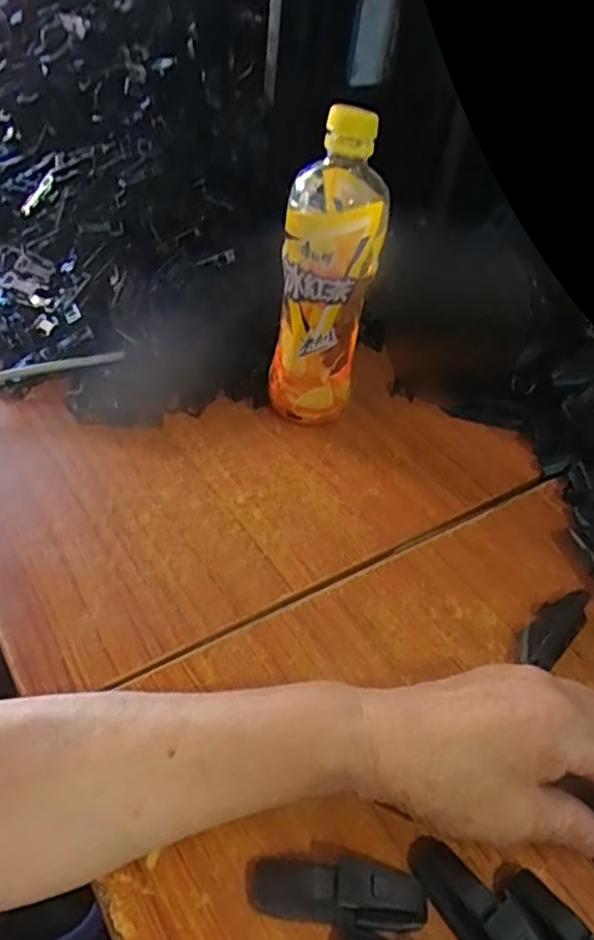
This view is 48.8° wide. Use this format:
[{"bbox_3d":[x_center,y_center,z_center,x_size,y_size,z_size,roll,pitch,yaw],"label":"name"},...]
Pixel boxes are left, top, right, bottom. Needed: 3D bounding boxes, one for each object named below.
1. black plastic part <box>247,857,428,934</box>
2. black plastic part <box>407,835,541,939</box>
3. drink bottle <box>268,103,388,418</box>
[{"bbox_3d":[0.017,0.178,0.277,0.074,0.022,0.022,11,44,2],"label":"black plastic part"},{"bbox_3d":[0.078,0.192,0.276,0.023,0.025,0.078,-23,52,-29],"label":"black plastic part"},{"bbox_3d":[0.022,-0.135,0.467,0.063,0.207,0.074,10,44,1],"label":"drink bottle"}]

